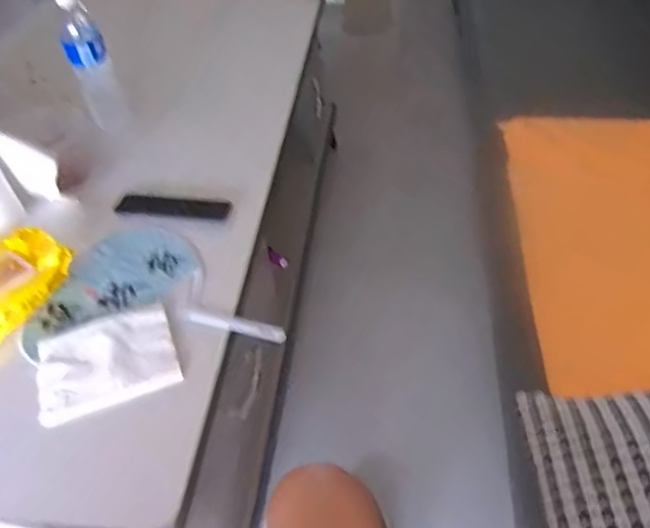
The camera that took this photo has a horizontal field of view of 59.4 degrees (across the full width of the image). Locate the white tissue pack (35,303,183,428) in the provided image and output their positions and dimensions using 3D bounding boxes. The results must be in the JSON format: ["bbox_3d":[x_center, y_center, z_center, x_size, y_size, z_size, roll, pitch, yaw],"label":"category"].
[{"bbox_3d":[-0.238,0.099,0.618,0.142,0.015,0.113,-19,47,-11],"label":"white tissue pack"}]

